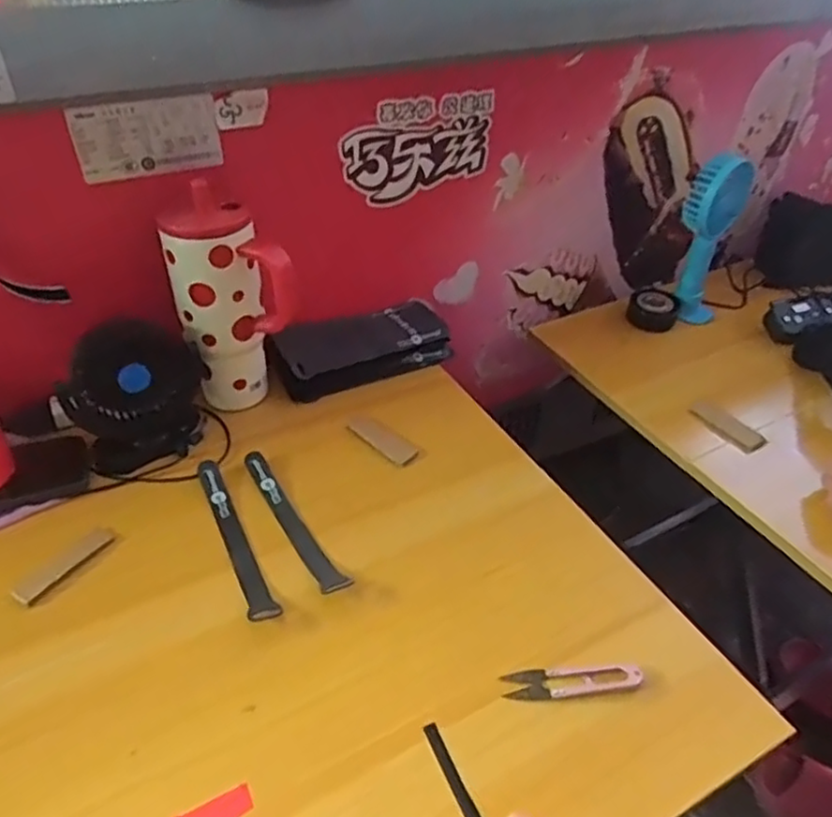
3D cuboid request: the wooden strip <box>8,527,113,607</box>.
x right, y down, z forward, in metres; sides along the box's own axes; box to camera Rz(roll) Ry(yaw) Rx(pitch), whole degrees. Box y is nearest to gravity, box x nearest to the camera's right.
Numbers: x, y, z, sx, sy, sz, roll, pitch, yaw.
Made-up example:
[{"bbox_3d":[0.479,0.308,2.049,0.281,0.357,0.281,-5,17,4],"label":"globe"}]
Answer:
[{"bbox_3d":[-0.295,0.130,0.560,0.025,0.004,0.083,23,44,24],"label":"wooden strip"}]

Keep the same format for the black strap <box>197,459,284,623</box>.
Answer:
[{"bbox_3d":[-0.161,0.111,0.587,0.023,0.012,0.190,-18,43,-23],"label":"black strap"}]

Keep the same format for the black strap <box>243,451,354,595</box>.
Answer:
[{"bbox_3d":[-0.112,0.099,0.604,0.023,0.012,0.187,-21,45,-25],"label":"black strap"}]

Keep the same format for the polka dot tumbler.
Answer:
[{"bbox_3d":[-0.177,-0.089,0.659,0.086,0.217,0.102,-27,47,-30],"label":"polka dot tumbler"}]

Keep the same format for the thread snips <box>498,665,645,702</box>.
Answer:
[{"bbox_3d":[0.115,0.200,0.492,0.103,0.009,0.022,-3,40,-6],"label":"thread snips"}]

